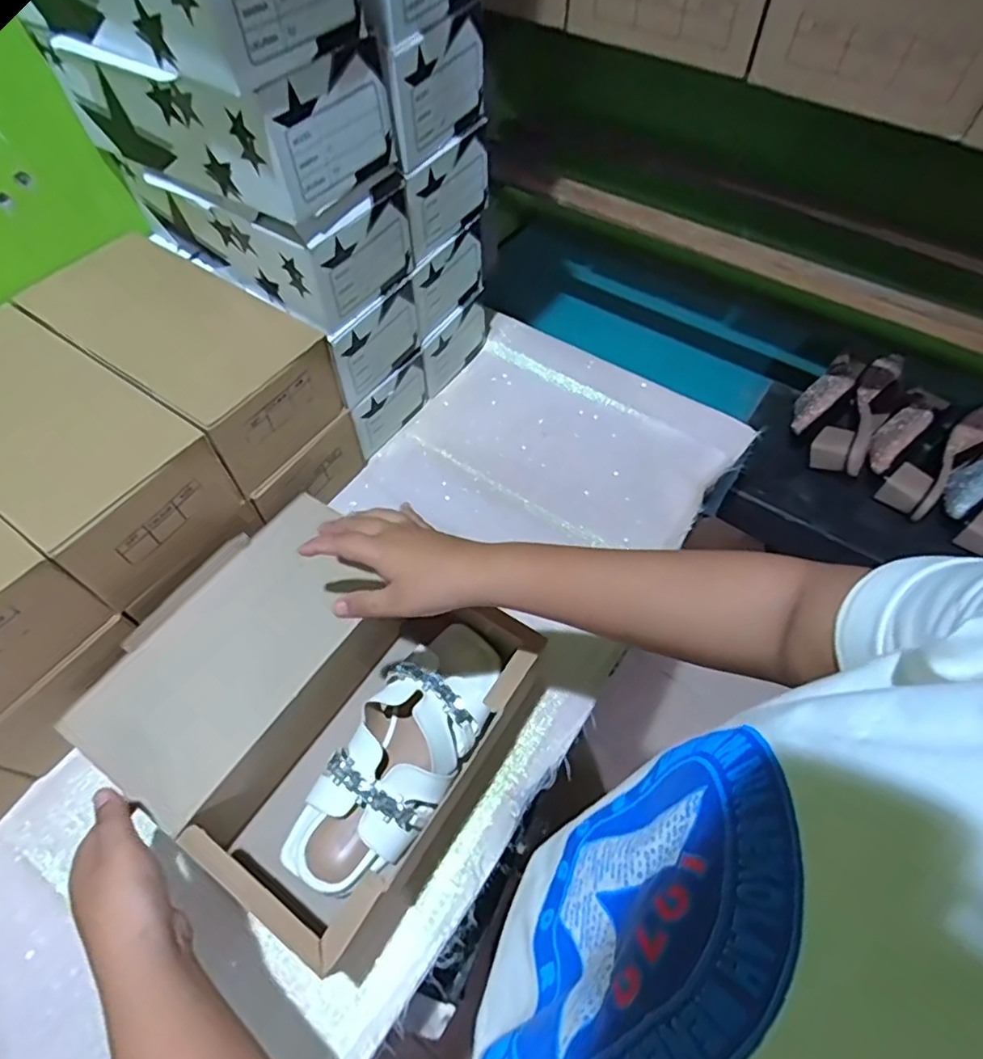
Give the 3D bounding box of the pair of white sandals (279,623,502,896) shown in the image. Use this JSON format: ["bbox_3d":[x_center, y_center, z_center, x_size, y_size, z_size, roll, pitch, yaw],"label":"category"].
[{"bbox_3d":[-0.072,0.186,0.508,0.092,0.065,0.232,29,61,17],"label":"pair of white sandals"}]

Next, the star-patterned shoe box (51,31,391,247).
[{"bbox_3d":[-0.221,-0.344,0.487,0.251,0.104,0.129,29,61,17],"label":"star-patterned shoe box"}]

